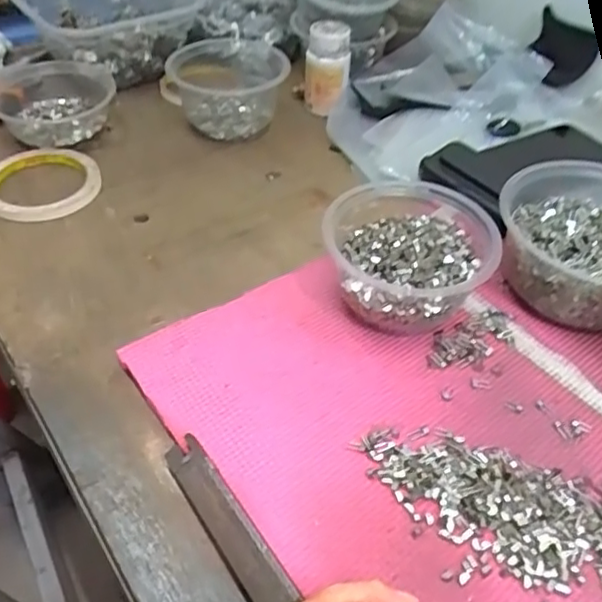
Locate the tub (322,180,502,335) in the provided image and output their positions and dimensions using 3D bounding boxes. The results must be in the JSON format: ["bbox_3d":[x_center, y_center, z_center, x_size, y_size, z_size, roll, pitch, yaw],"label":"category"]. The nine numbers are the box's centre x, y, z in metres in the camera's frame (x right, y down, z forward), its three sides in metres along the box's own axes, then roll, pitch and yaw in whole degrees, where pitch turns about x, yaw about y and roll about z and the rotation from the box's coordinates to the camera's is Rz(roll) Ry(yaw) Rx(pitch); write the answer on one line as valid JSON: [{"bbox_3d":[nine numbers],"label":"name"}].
[{"bbox_3d":[0.078,-0.033,0.444,0.110,0.071,0.109,0,46,0],"label":"tub"}]

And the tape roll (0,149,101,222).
[{"bbox_3d":[-0.228,-0.107,0.558,0.095,0.016,0.093,-8,47,-7],"label":"tape roll"}]

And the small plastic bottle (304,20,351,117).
[{"bbox_3d":[0.027,-0.241,0.647,0.045,0.073,0.051,9,47,9],"label":"small plastic bottle"}]

